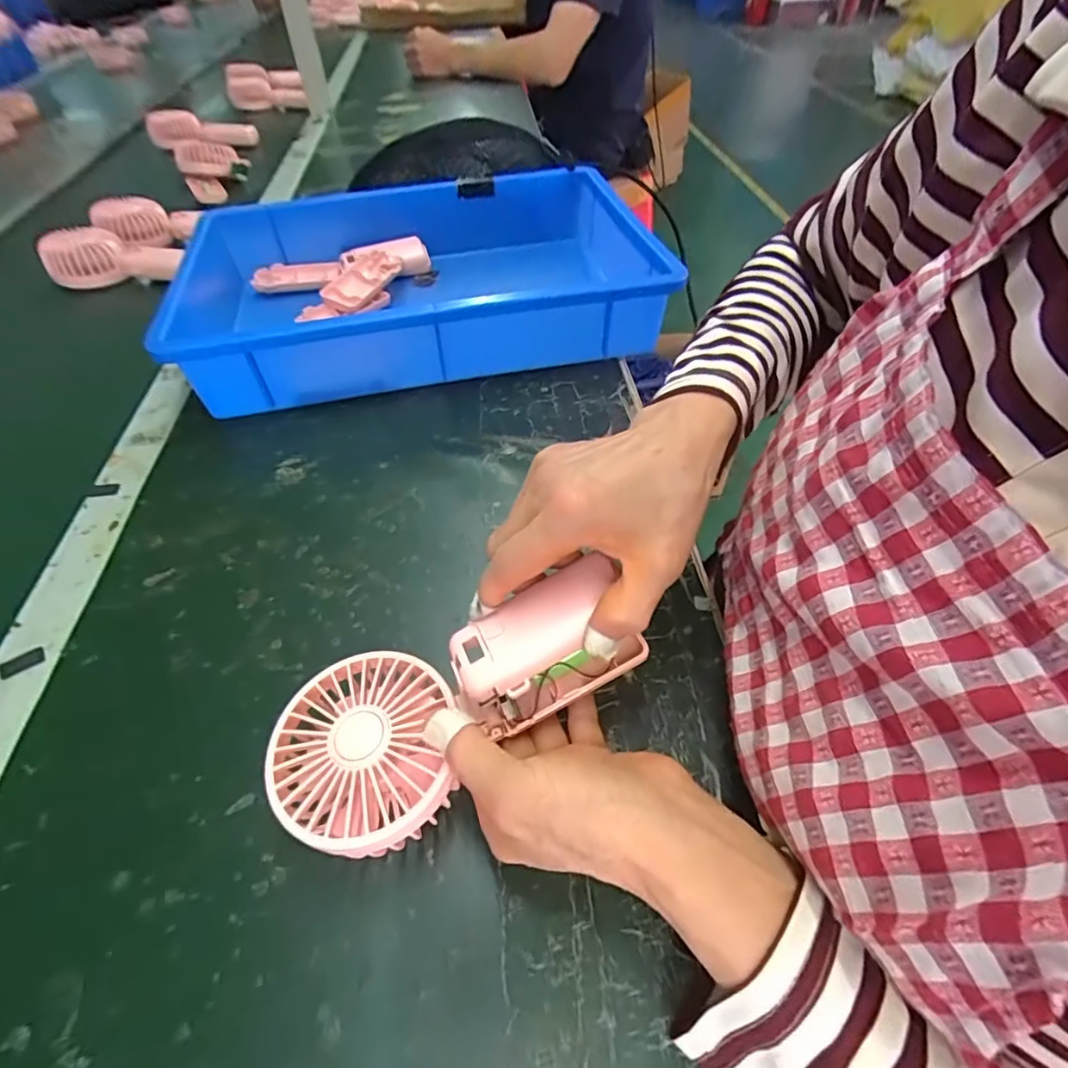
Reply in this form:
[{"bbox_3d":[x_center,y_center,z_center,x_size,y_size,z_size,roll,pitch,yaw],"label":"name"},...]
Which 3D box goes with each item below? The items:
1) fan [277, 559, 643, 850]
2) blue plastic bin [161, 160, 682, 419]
[{"bbox_3d":[-0.036,0.076,0.259,0.175,0.035,0.088,-27,54,-8],"label":"fan"},{"bbox_3d":[-0.119,-0.263,0.568,0.455,0.079,0.299,-10,50,-8],"label":"blue plastic bin"}]

